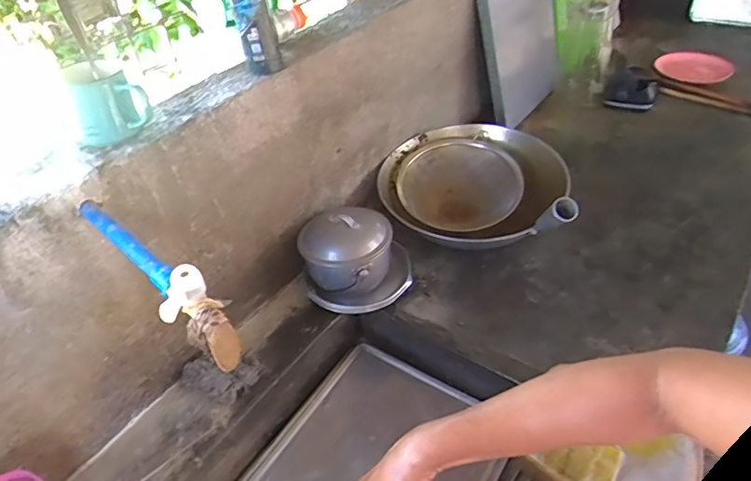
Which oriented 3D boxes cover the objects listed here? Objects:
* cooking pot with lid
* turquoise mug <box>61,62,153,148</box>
[{"bbox_3d":[-0.051,0.011,0.963,0.157,0.111,0.148,-3,41,3],"label":"cooking pot with lid"},{"bbox_3d":[-0.349,-0.185,0.675,0.095,0.085,0.091,-22,44,-17],"label":"turquoise mug"}]

